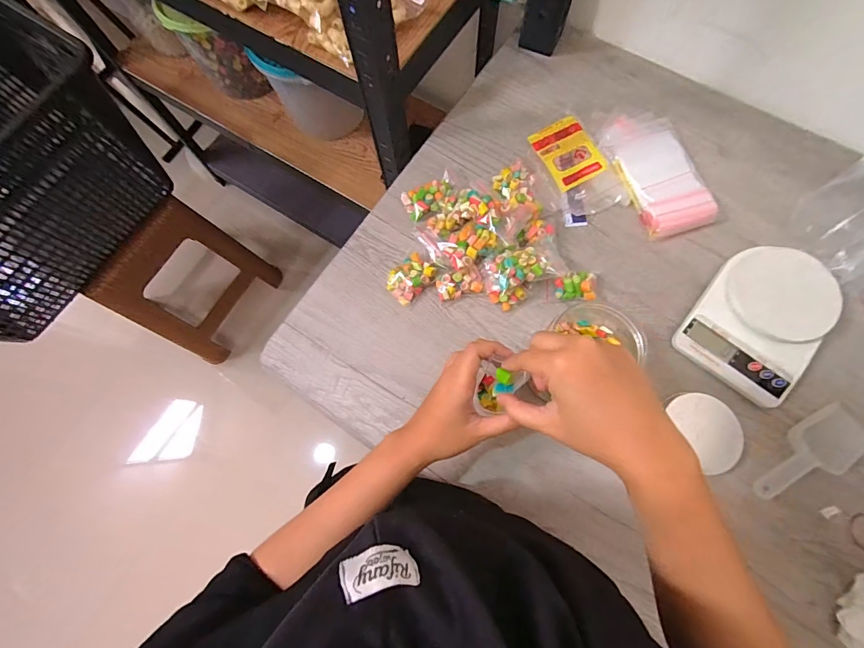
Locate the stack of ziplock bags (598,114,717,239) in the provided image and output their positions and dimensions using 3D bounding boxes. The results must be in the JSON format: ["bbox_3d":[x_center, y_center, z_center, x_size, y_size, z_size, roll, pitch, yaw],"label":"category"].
[{"bbox_3d":[0.303,-0.212,0.543,0.097,0.023,0.194,-16,73,-2],"label":"stack of ziplock bags"}]

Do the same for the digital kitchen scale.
[{"bbox_3d":[0.386,-0.009,0.468,0.128,0.037,0.178,37,78,12],"label":"digital kitchen scale"}]

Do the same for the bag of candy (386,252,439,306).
[{"bbox_3d":[-0.028,-0.059,0.501,0.046,0.015,0.060,43,80,13],"label":"bag of candy"}]

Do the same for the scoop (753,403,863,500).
[{"bbox_3d":[0.398,0.141,0.422,0.147,0.030,0.051,-32,75,-7],"label":"scoop"}]

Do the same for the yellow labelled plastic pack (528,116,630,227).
[{"bbox_3d":[0.190,-0.209,0.541,0.099,0.021,0.144,-22,74,-4],"label":"yellow labelled plastic pack"}]

